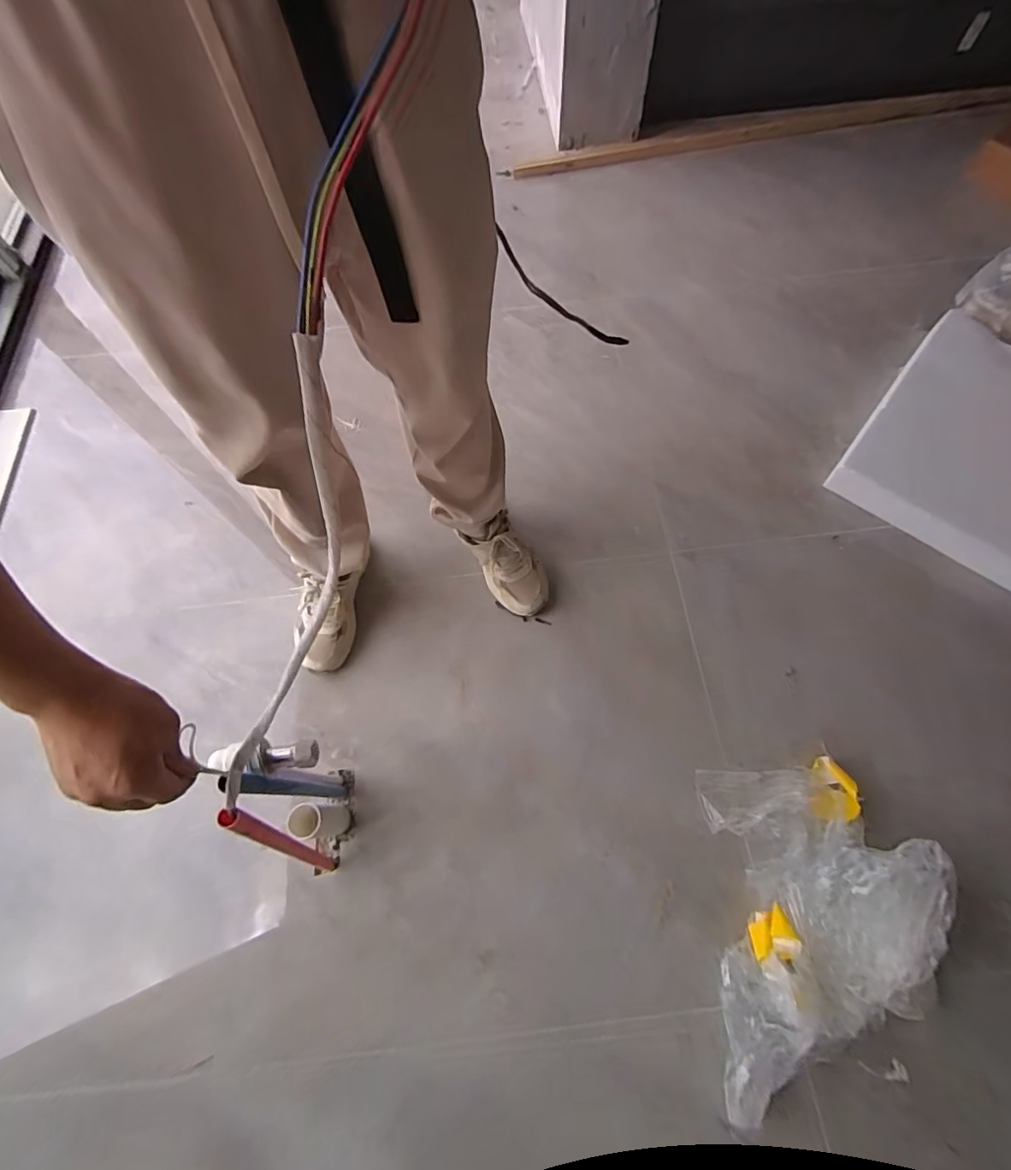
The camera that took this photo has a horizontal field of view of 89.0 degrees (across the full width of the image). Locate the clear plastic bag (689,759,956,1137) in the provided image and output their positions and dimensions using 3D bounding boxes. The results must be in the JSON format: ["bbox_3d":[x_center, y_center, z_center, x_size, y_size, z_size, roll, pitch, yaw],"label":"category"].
[{"bbox_3d":[0.459,0.498,0.746,0.292,0.137,0.465,4,67,2],"label":"clear plastic bag"}]

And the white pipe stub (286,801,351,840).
[{"bbox_3d":[-0.292,0.371,0.817,0.048,0.157,0.048,0,67,0],"label":"white pipe stub"}]

